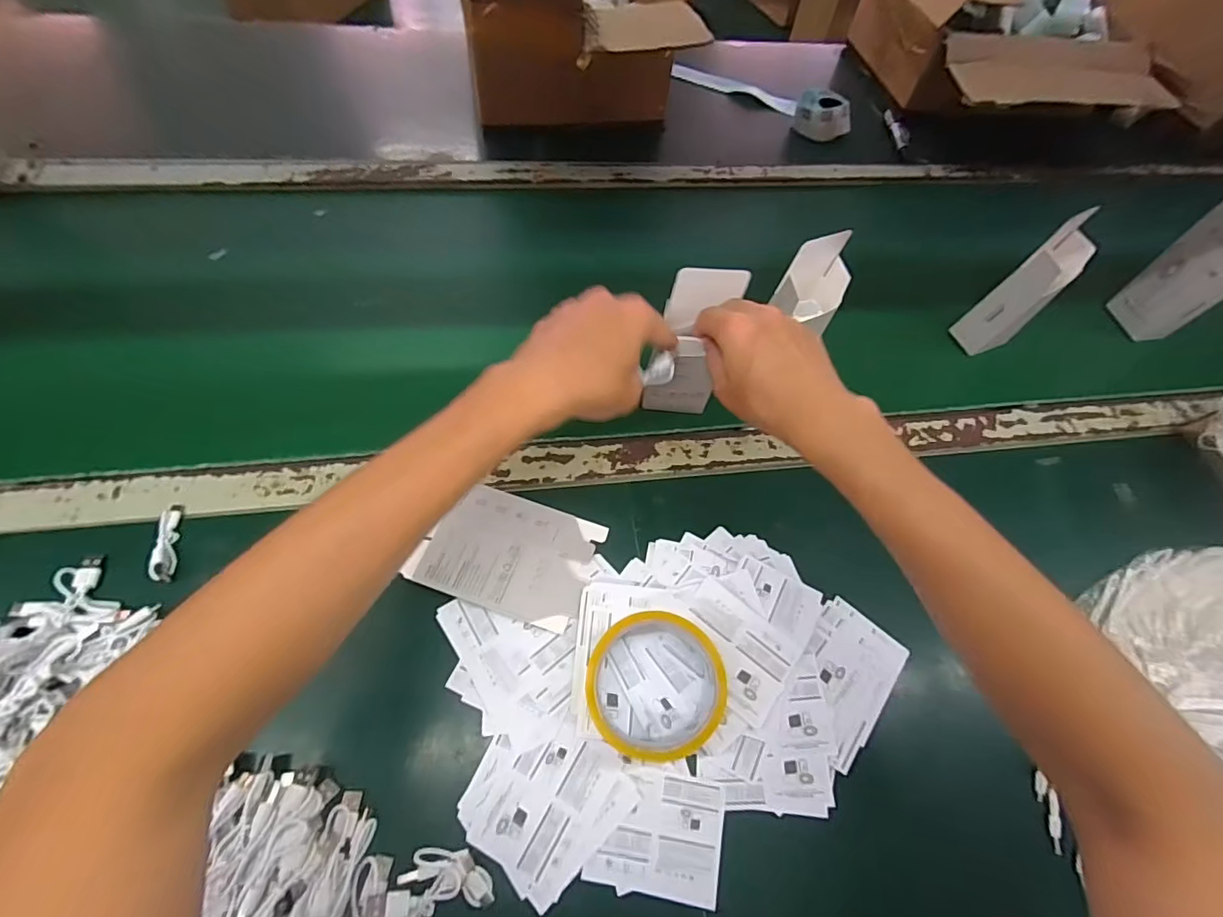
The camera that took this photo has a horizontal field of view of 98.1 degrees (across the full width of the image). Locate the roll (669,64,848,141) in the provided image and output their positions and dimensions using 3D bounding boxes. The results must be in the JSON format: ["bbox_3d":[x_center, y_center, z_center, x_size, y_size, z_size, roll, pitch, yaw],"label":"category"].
[{"bbox_3d":[0.241,-0.590,0.849,0.310,0.055,0.070,38,64,14],"label":"roll"}]

